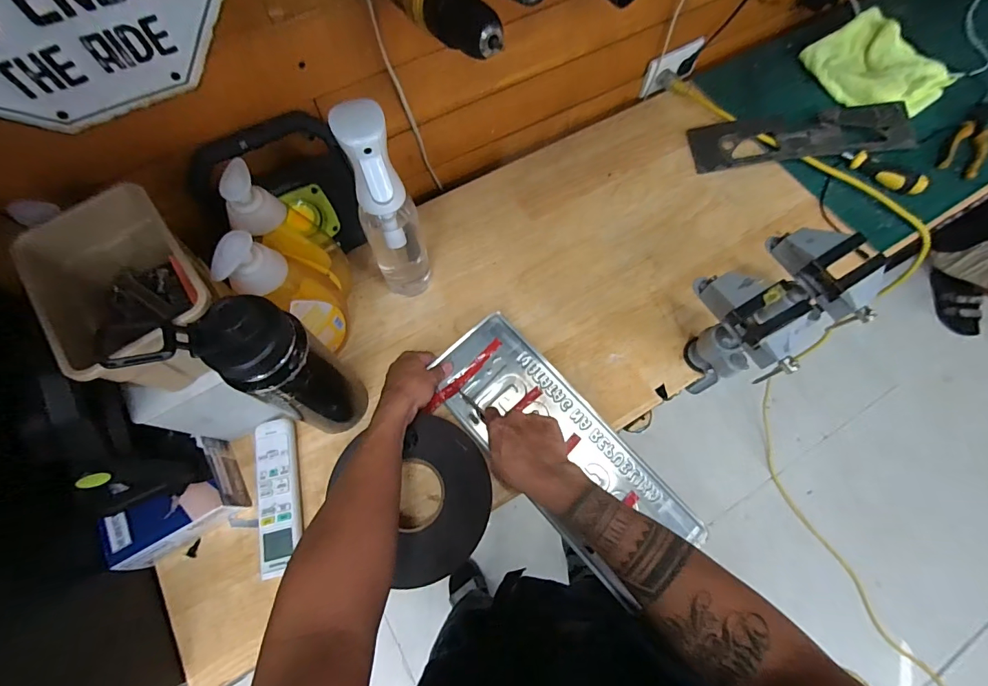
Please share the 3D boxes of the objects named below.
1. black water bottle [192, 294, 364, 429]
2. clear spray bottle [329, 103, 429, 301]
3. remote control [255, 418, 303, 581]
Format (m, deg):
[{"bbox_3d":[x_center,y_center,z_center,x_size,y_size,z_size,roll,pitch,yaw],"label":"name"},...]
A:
[{"bbox_3d":[-0.200,0.029,0.439,0.080,0.263,0.075,0,68,0],"label":"black water bottle"},{"bbox_3d":[-0.119,-0.137,0.503,0.065,0.280,0.056,-18,69,-7],"label":"clear spray bottle"},{"bbox_3d":[-0.257,0.180,0.513,0.049,0.024,0.172,-12,69,-5],"label":"remote control"}]

